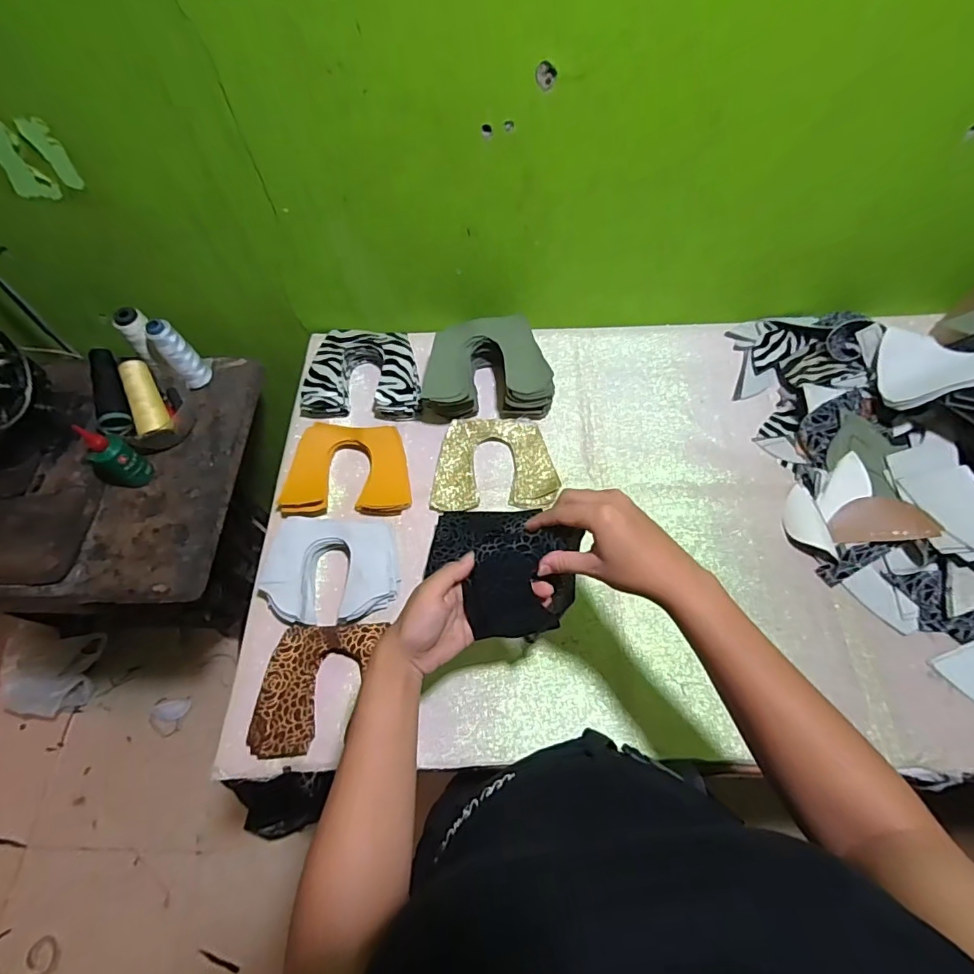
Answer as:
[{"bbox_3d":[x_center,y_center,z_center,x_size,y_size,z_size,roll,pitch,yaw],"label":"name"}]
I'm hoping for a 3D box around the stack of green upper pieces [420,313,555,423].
[{"bbox_3d":[-0.005,-0.161,0.703,0.179,0.073,0.141,-7,63,-1],"label":"stack of green upper pieces"}]

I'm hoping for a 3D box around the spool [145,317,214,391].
[{"bbox_3d":[-0.438,-0.187,0.724,0.037,0.109,0.036,-1,63,2],"label":"spool"}]

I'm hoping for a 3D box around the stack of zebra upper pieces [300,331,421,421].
[{"bbox_3d":[-0.174,-0.162,0.729,0.161,0.045,0.128,2,63,3],"label":"stack of zebra upper pieces"}]

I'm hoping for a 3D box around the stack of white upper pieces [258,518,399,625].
[{"bbox_3d":[-0.187,0.098,0.599,0.158,0.035,0.118,-1,63,2],"label":"stack of white upper pieces"}]

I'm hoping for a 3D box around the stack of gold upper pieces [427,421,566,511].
[{"bbox_3d":[0.009,-0.033,0.674,0.161,0.013,0.128,-5,63,0],"label":"stack of gold upper pieces"}]

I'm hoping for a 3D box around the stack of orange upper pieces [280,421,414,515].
[{"bbox_3d":[-0.182,-0.023,0.663,0.157,0.026,0.129,-2,63,1],"label":"stack of orange upper pieces"}]

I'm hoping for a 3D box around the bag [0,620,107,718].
[{"bbox_3d":[-1.054,0.448,1.222,0.148,0.150,0.199,3,63,4],"label":"bag"}]

